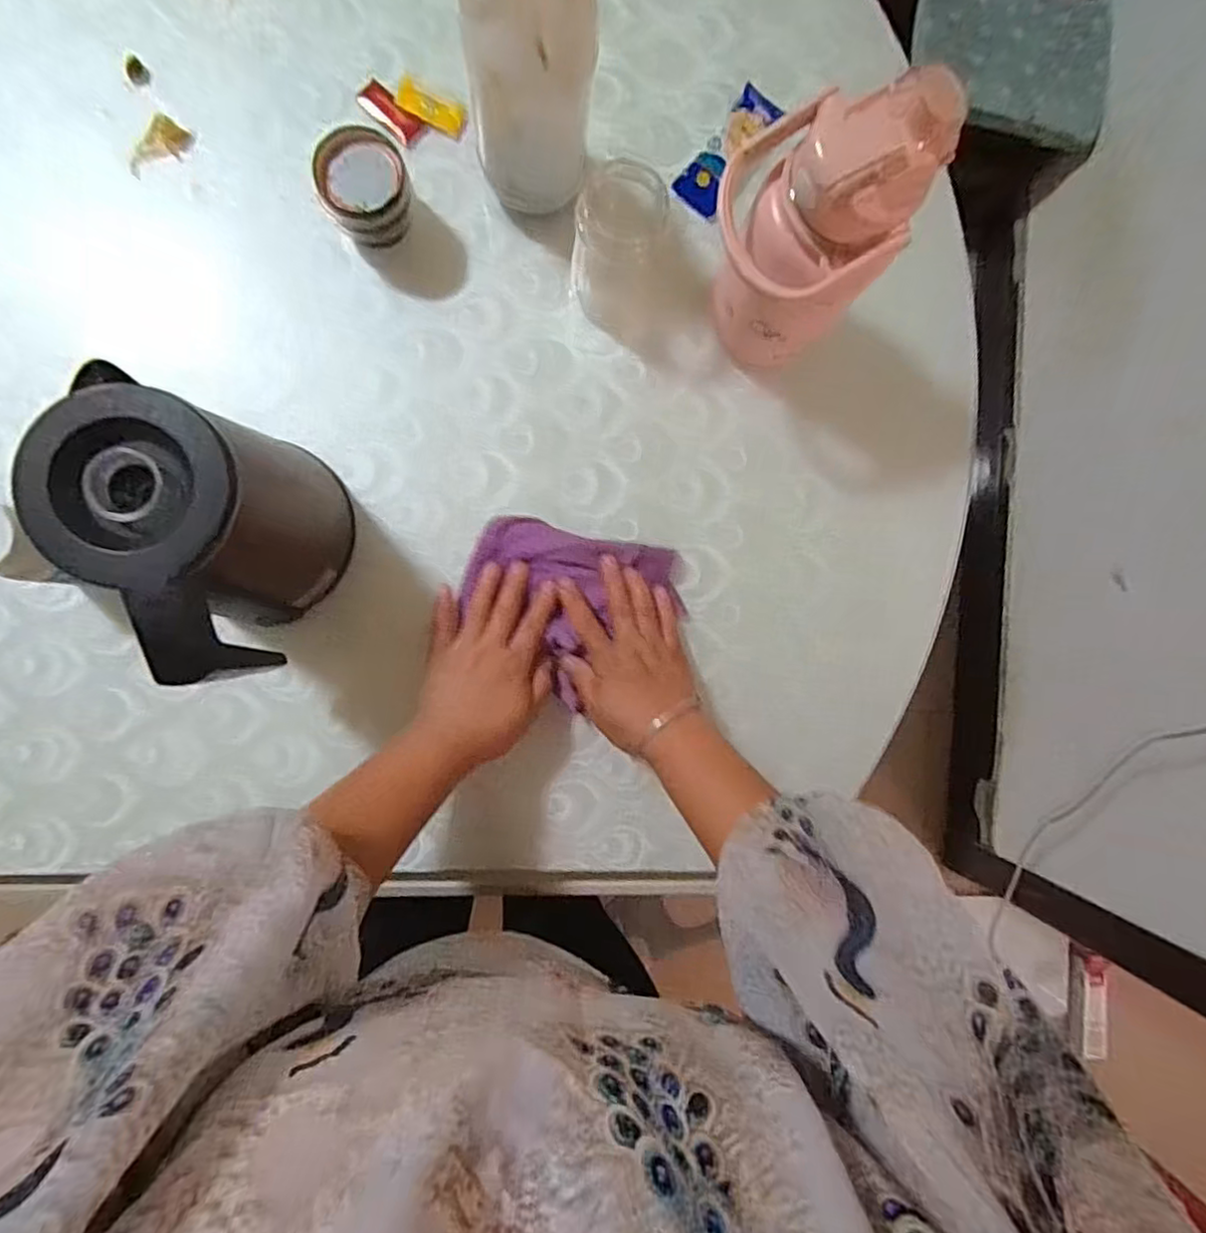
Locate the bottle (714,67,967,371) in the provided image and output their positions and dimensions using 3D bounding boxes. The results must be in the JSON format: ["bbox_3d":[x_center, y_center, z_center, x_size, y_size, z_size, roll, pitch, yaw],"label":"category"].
[{"bbox_3d":[0.133,-0.257,0.432,0.122,0.201,0.103,-22,93,-4],"label":"bottle"}]

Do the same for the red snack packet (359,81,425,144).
[{"bbox_3d":[-0.180,-0.424,0.524,0.058,0.008,0.027,42,87,-4],"label":"red snack packet"}]

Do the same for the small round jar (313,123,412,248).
[{"bbox_3d":[-0.184,-0.331,0.495,0.067,0.060,0.068,0,91,-5],"label":"small round jar"}]

